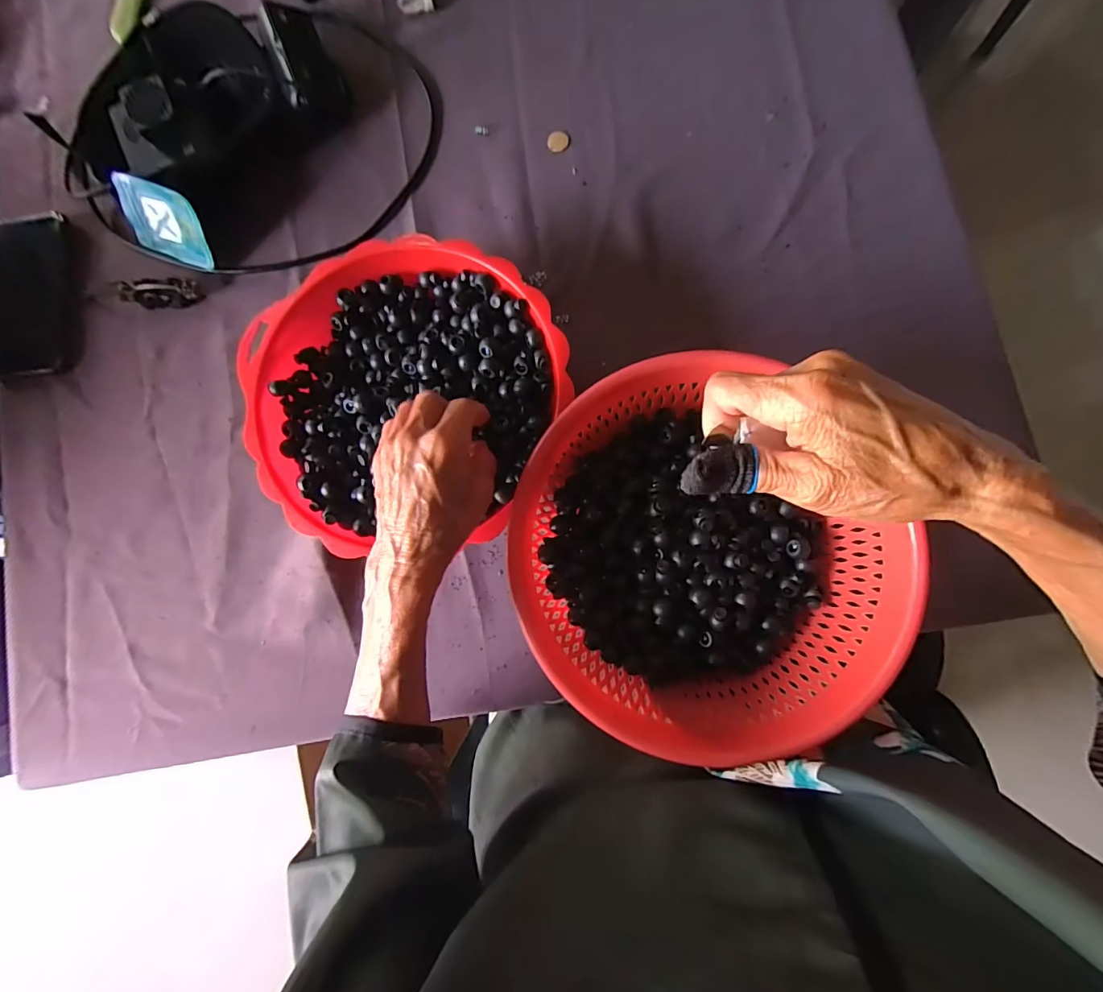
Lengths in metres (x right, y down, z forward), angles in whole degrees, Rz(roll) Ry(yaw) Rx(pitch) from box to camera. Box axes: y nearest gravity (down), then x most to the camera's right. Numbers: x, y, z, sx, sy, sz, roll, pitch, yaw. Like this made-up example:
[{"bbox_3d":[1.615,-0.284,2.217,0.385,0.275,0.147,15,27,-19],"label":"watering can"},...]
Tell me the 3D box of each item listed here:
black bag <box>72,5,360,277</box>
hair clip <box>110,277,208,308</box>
[{"bbox_3d":[-0.332,-0.355,0.444,0.181,0.057,0.270,42,89,7],"label":"black bag"},{"bbox_3d":[-0.375,-0.194,0.451,0.076,0.020,0.025,-3,85,4],"label":"hair clip"}]

